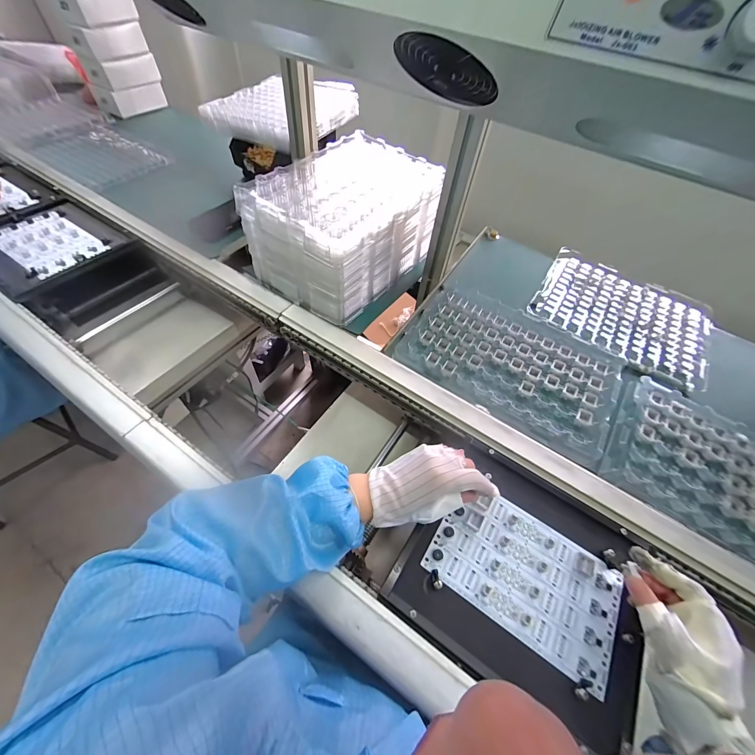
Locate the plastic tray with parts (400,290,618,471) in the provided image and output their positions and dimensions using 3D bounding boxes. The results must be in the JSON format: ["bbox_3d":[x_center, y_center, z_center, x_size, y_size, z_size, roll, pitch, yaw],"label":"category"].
[{"bbox_3d":[0.224,-0.033,0.531,0.338,0.015,0.218,28,62,14],"label":"plastic tray with parts"}]

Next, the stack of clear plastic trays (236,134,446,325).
[{"bbox_3d":[-0.050,-0.299,0.603,0.236,0.142,0.345,33,63,16],"label":"stack of clear plastic trays"}]

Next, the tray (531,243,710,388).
[{"bbox_3d":[0.479,-0.124,0.617,0.310,0.033,0.242,28,62,14],"label":"tray"}]

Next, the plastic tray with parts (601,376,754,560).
[{"bbox_3d":[0.509,0.150,0.430,0.340,0.014,0.204,37,64,18],"label":"plastic tray with parts"}]

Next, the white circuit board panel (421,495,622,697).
[{"bbox_3d":[0.175,0.229,0.376,0.206,0.011,0.129,31,63,16],"label":"white circuit board panel"}]

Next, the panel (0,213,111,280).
[{"bbox_3d":[-0.657,-0.272,0.637,0.198,0.010,0.126,32,63,16],"label":"panel"}]

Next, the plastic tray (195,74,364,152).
[{"bbox_3d":[-0.215,-0.628,0.735,0.249,0.054,0.283,25,56,11],"label":"plastic tray"}]

